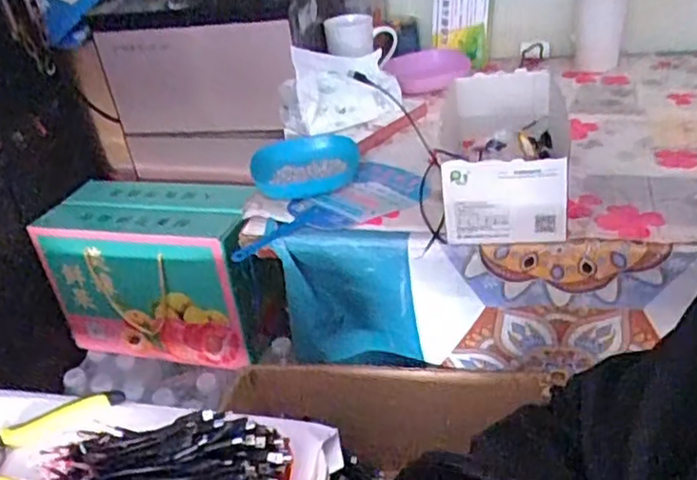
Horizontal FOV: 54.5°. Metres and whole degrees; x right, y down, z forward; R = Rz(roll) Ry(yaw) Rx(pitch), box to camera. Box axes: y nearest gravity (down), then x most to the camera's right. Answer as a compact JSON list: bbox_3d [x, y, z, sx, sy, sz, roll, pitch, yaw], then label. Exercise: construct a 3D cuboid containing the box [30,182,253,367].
[{"bbox_3d":[-0.292,0.046,1.085,0.331,0.237,0.155,4,33,16],"label":"box"}]

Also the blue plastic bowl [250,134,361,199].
[{"bbox_3d":[-0.058,-0.093,0.879,0.146,0.034,0.127,-3,32,6],"label":"blue plastic bowl"}]

